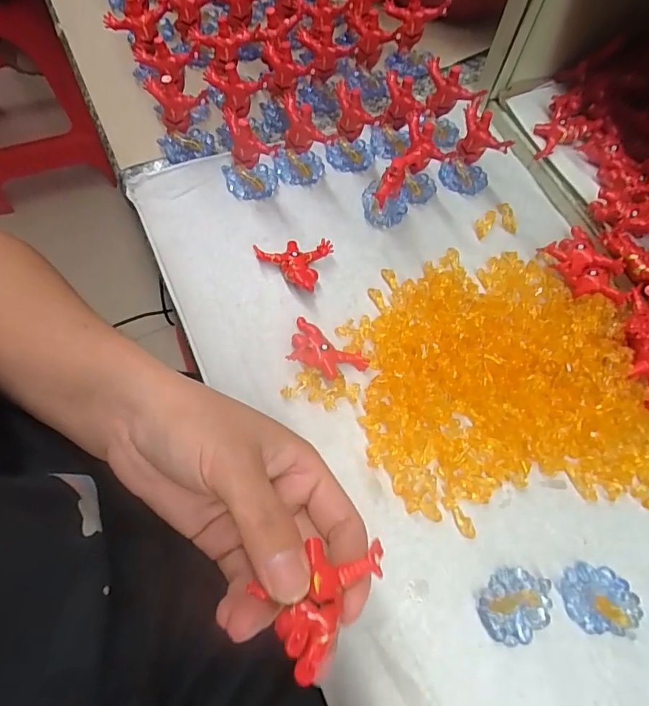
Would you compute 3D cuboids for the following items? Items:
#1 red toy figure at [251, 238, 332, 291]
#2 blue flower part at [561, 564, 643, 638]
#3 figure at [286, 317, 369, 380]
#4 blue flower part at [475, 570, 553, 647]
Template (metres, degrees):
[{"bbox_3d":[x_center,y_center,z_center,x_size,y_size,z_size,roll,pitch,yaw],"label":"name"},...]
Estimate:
[{"bbox_3d":[-0.022,-0.062,0.292,0.045,0.016,0.036,24,69,8],"label":"red toy figure"},{"bbox_3d":[0.138,0.122,0.222,0.035,0.015,0.030,4,67,0],"label":"blue flower part"},{"bbox_3d":[0.001,0.001,0.265,0.047,0.013,0.025,27,69,9],"label":"figure"},{"bbox_3d":[0.095,0.125,0.222,0.033,0.008,0.033,0,68,0],"label":"blue flower part"}]

